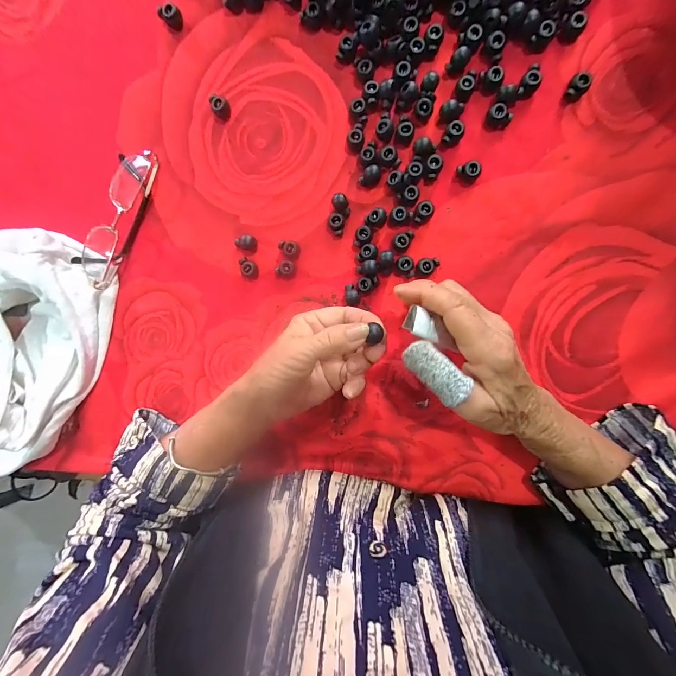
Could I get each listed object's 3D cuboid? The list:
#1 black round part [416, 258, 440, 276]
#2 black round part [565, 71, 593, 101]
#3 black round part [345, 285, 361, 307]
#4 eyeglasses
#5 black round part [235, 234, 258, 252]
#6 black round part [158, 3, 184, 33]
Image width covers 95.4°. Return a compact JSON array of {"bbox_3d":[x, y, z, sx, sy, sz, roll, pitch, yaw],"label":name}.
[{"bbox_3d":[0.078,-0.061,0.264,0.020,0.008,0.014,-4,96,5],"label":"black round part"},{"bbox_3d":[0.188,-0.198,0.242,0.014,0.009,0.019,39,98,0],"label":"black round part"},{"bbox_3d":[0.013,-0.038,0.279,0.014,0.013,0.019,3,96,4],"label":"black round part"},{"bbox_3d":[-0.207,-0.113,0.285,0.038,0.021,0.130,29,97,1],"label":"eyeglasses"},{"bbox_3d":[-0.084,-0.087,0.282,0.017,0.012,0.014,18,97,3],"label":"black round part"},{"bbox_3d":[-0.147,-0.282,0.270,0.017,0.011,0.014,9,97,4],"label":"black round part"}]

